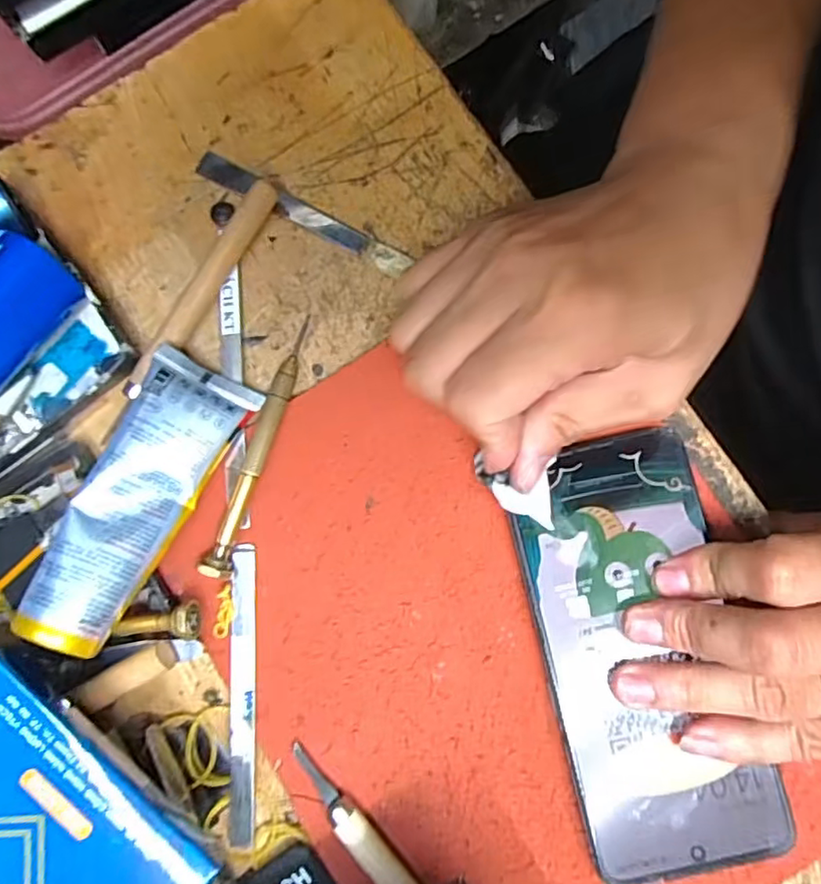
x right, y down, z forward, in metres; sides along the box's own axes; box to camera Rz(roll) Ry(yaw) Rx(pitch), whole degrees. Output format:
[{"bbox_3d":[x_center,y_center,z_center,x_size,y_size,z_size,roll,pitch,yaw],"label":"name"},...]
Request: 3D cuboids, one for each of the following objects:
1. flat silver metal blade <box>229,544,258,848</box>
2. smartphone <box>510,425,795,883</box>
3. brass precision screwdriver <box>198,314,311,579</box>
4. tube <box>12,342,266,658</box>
[{"bbox_3d":[-0.065,0.097,0.238,0.010,0.004,0.112,-2,82,1],"label":"flat silver metal blade"},{"bbox_3d":[0.086,0.076,0.233,0.075,0.009,0.155,-7,80,-3],"label":"smartphone"},{"bbox_3d":[-0.060,0.001,0.250,0.010,0.010,0.109,17,83,3],"label":"brass precision screwdriver"},{"bbox_3d":[-0.103,0.021,0.235,0.041,0.018,0.114,30,70,-18],"label":"tube"}]

